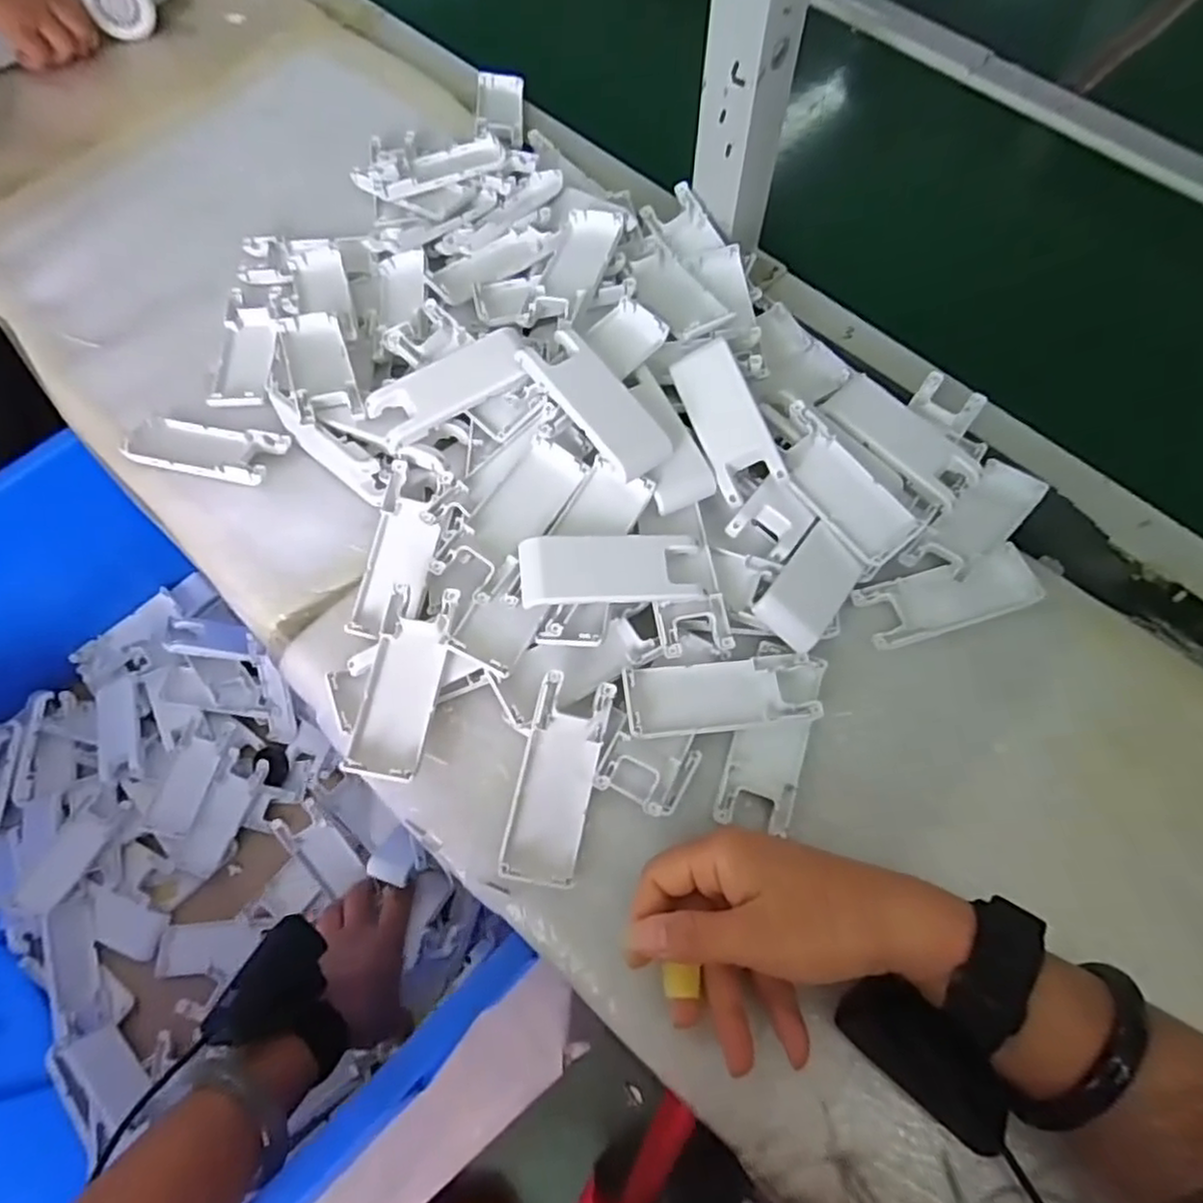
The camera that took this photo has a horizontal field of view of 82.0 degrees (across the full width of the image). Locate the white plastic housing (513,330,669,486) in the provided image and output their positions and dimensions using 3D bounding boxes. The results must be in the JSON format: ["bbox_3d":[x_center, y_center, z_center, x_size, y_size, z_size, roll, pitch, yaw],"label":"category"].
[{"bbox_3d":[-0.003,-0.115,0.402,0.039,0.018,0.099,-37,71,-14],"label":"white plastic housing"}]

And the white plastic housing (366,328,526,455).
[{"bbox_3d":[-0.091,-0.131,0.418,0.097,0.015,0.043,-25,69,-10],"label":"white plastic housing"}]

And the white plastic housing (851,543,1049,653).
[{"bbox_3d":[0.206,-0.004,0.409,0.103,0.010,0.040,-14,68,-6],"label":"white plastic housing"}]

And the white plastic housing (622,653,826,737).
[{"bbox_3d":[0.065,0.051,0.379,0.102,0.015,0.038,-6,67,-2],"label":"white plastic housing"}]

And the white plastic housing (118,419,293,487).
[{"bbox_3d":[-0.258,-0.099,0.451,0.100,0.015,0.042,11,68,5],"label":"white plastic housing"}]

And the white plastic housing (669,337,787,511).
[{"bbox_3d":[0.075,-0.110,0.418,0.041,0.009,0.100,-29,72,20],"label":"white plastic housing"}]

